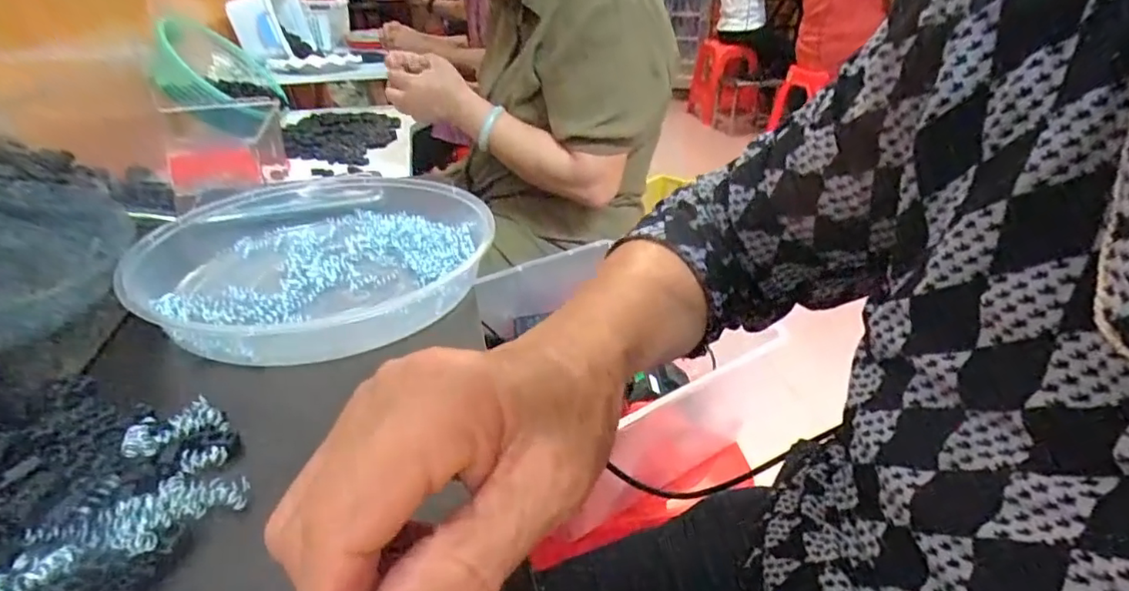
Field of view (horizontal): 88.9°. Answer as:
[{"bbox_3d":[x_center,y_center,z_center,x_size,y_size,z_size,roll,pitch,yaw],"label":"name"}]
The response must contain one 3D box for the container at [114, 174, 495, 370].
[{"bbox_3d":[-0.184,-0.036,0.434,0.237,0.043,0.269,-15,34,-24],"label":"container"}]

